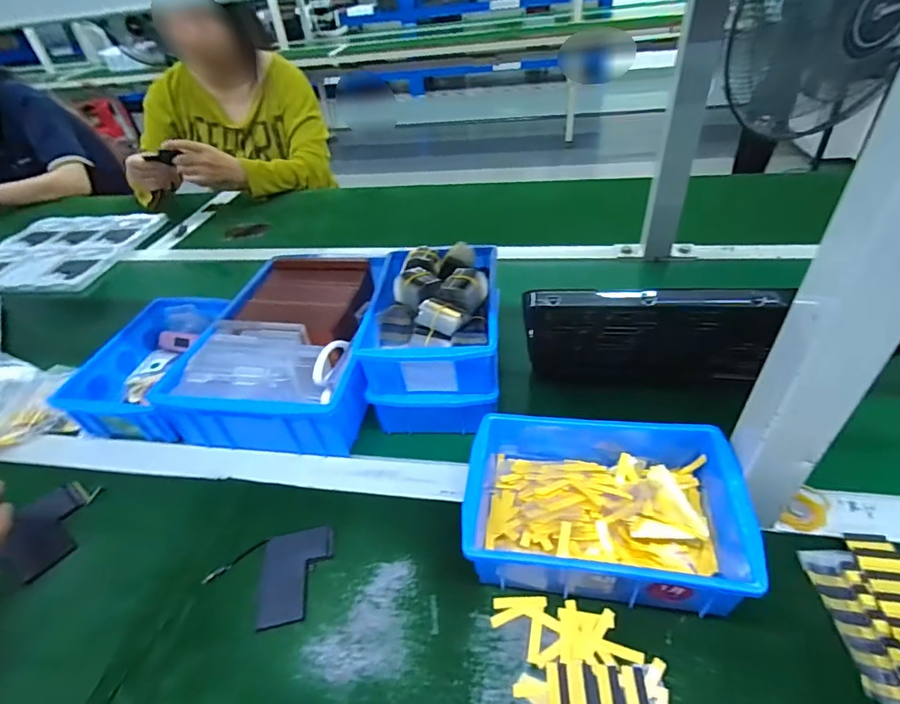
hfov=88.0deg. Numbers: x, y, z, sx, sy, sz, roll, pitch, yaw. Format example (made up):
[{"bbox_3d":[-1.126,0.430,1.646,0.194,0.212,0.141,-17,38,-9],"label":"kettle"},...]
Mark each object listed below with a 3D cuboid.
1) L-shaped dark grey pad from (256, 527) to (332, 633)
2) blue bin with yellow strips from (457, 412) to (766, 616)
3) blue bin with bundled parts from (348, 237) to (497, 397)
[{"bbox_3d":[-0.127,0.184,0.388,0.057,0.005,0.076,-12,40,-6],"label":"L-shaped dark grey pad"},{"bbox_3d":[0.118,0.120,0.380,0.197,0.073,0.140,3,41,12],"label":"blue bin with yellow strips"},{"bbox_3d":[-0.014,-0.041,0.500,0.135,0.080,0.187,-1,40,7],"label":"blue bin with bundled parts"}]

